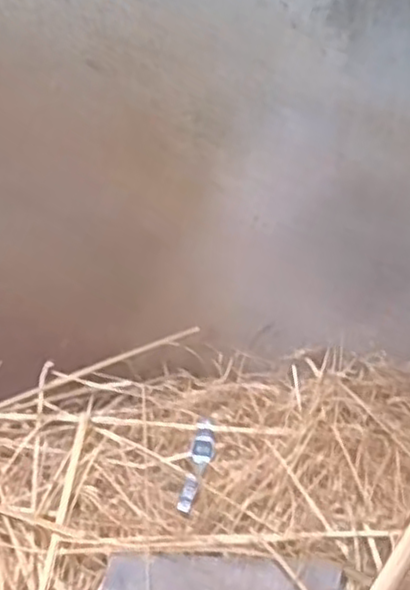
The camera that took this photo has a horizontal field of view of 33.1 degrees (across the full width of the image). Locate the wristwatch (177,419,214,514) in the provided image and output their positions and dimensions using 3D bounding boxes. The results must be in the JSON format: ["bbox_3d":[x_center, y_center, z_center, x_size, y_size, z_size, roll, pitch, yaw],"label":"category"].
[{"bbox_3d":[-0.011,0.234,0.956,0.030,0.028,0.130,8,53,14],"label":"wristwatch"}]

